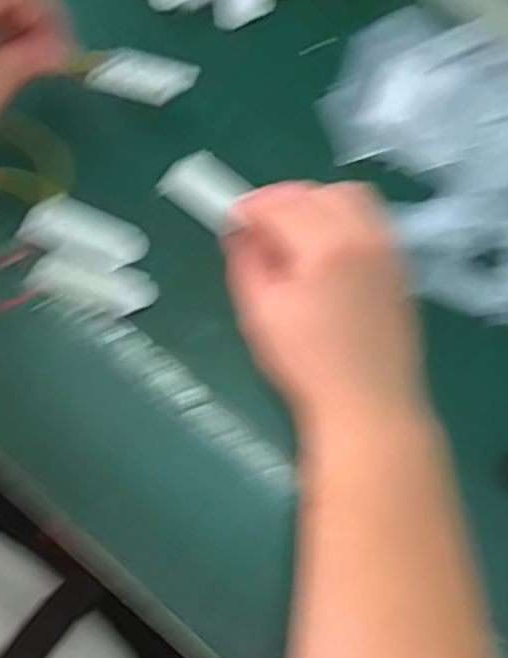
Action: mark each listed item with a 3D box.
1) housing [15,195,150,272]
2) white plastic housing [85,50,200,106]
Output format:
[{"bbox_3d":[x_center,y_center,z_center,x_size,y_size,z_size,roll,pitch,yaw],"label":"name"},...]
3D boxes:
[{"bbox_3d":[-0.095,-0.054,0.385,0.068,0.008,0.031,18,78,2],"label":"housing"},{"bbox_3d":[-0.062,-0.139,0.378,0.061,0.014,0.025,3,78,2],"label":"white plastic housing"}]

